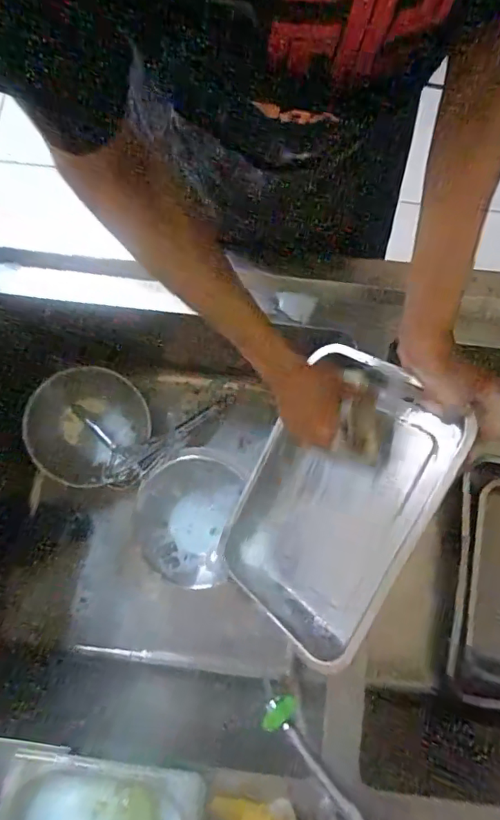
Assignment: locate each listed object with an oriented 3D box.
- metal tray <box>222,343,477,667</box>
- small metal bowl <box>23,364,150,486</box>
[{"bbox_3d":[0.088,0.099,0.549,0.210,0.065,0.310,34,98,38],"label":"metal tray"},{"bbox_3d":[-0.280,0.020,0.842,0.190,0.099,0.178,0,79,-1],"label":"small metal bowl"}]

